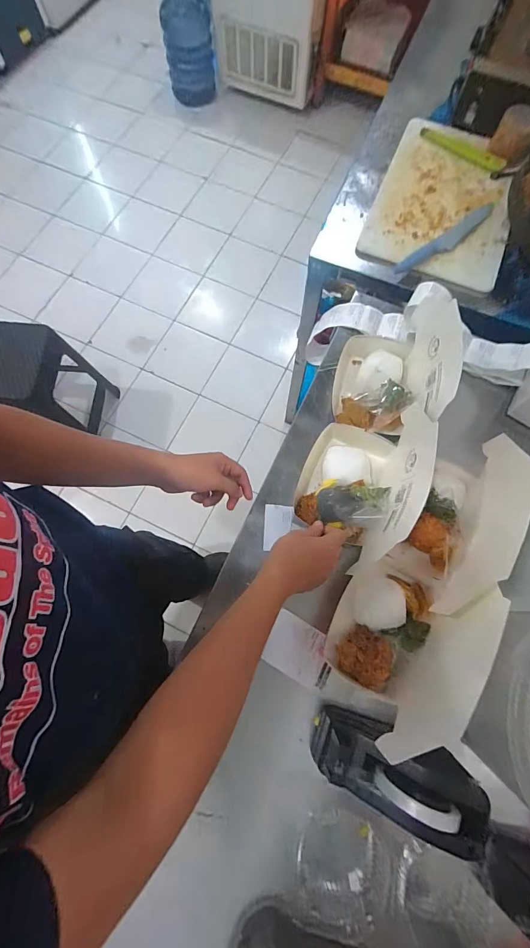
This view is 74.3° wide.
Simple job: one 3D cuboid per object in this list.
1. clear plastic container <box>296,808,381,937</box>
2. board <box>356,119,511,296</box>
[{"bbox_3d":[0.096,0.510,0.451,0.105,0.030,0.107,-1,73,-1],"label":"clear plastic container"},{"bbox_3d":[0.401,-0.608,0.778,0.291,0.019,0.441,21,74,5],"label":"board"}]

